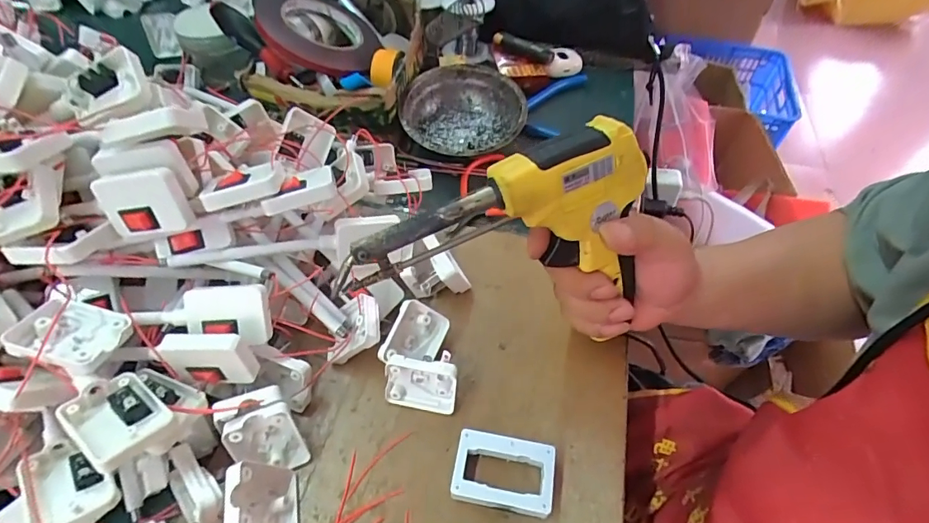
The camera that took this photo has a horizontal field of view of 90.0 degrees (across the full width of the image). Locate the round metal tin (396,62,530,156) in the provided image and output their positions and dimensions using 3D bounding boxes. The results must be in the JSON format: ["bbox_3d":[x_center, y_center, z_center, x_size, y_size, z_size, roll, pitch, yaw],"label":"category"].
[{"bbox_3d":[-0.001,-0.153,0.492,0.128,0.046,0.120,0,52,0],"label":"round metal tin"}]

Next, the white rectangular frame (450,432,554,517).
[{"bbox_3d":[0.024,0.133,0.291,0.060,0.017,0.041,9,52,7],"label":"white rectangular frame"}]

